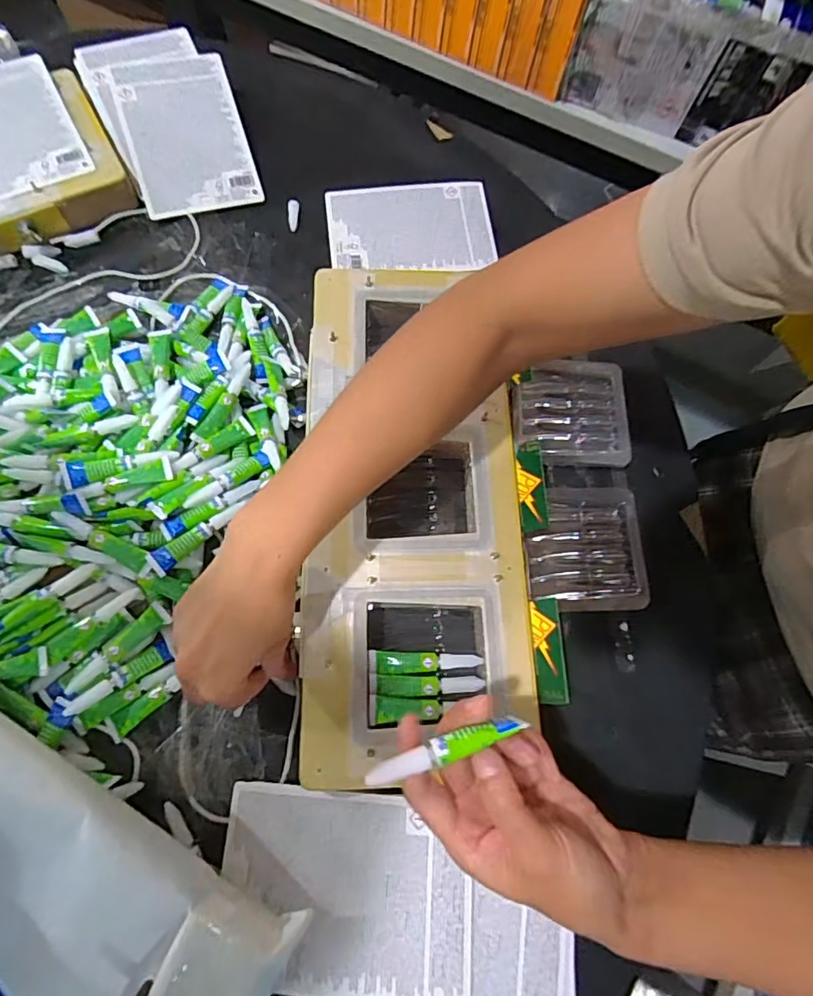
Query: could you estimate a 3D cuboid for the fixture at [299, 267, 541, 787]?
[{"bbox_3d":[0.004,-0.007,0.437,0.166,0.038,0.412,-2,72,-2],"label":"fixture"}]

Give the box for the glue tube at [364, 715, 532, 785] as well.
[{"bbox_3d":[0.019,0.123,0.256,0.078,0.007,0.010,-16,74,-10],"label":"glue tube"}]

